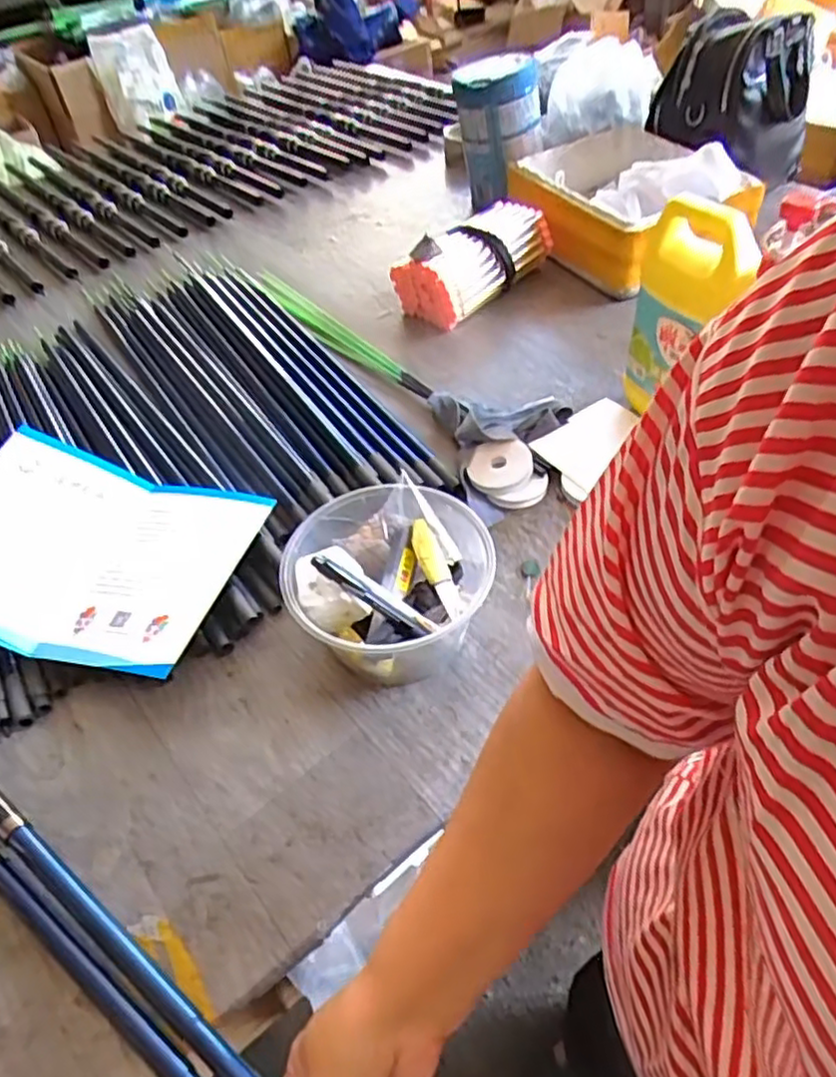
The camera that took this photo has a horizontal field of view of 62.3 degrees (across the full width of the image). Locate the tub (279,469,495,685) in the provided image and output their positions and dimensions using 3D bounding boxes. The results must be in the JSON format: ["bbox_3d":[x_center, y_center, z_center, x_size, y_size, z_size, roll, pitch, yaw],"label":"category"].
[{"bbox_3d":[-0.021,0.042,0.575,0.160,0.098,0.153,-3,49,3],"label":"tub"}]

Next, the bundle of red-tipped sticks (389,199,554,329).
[{"bbox_3d":[0.083,-0.389,0.978,0.217,0.089,0.113,-37,55,-23],"label":"bundle of red-tipped sticks"}]

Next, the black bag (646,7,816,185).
[{"bbox_3d":[0.479,-0.655,1.050,0.223,0.204,0.207,18,54,20],"label":"black bag"}]

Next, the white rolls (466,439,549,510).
[{"bbox_3d":[0.090,-0.065,0.711,0.066,0.028,0.075,-28,52,-17],"label":"white rolls"}]

